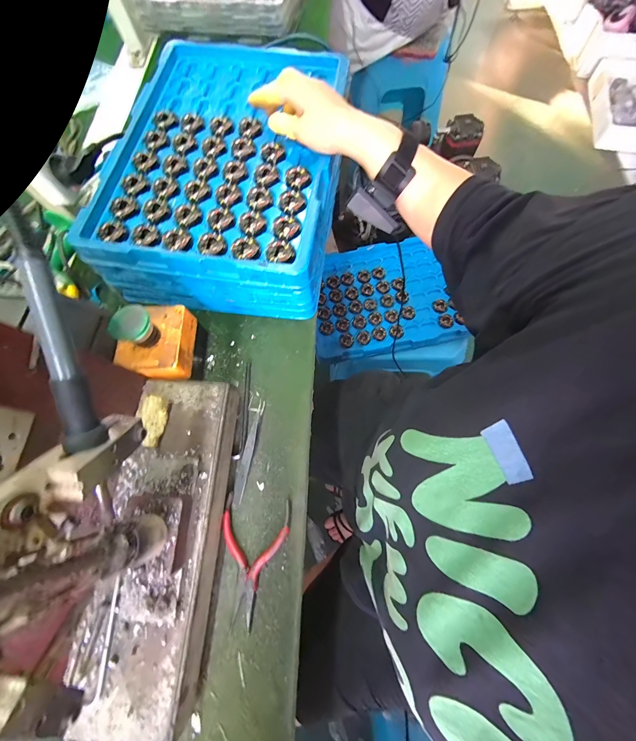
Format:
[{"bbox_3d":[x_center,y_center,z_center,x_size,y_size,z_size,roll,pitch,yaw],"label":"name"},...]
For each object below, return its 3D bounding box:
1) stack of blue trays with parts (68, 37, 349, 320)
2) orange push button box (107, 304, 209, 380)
[{"bbox_3d":[-0.115,-0.272,0.408,0.262,0.088,0.372,8,73,4],"label":"stack of blue trays with parts"},{"bbox_3d":[-0.177,-0.032,0.339,0.075,0.095,0.082,10,73,4],"label":"orange push button box"}]

